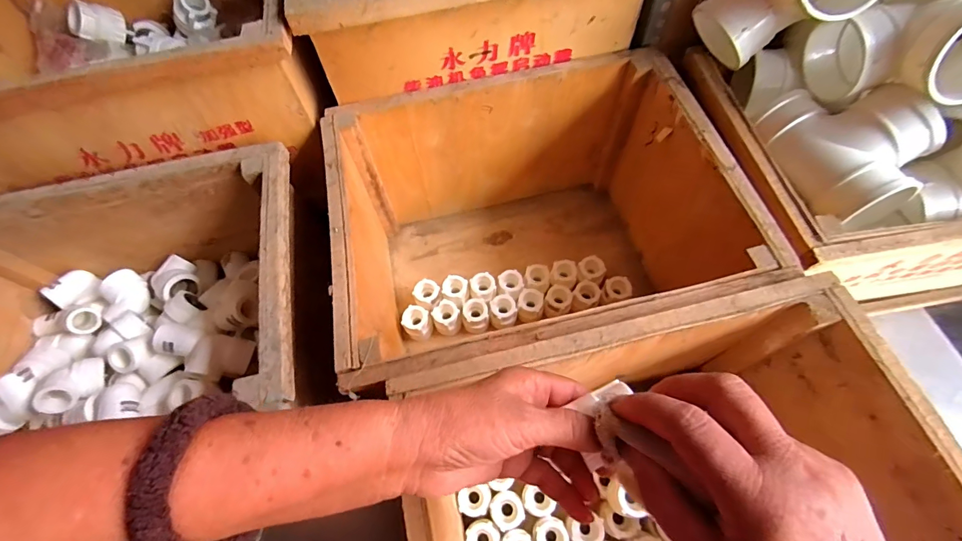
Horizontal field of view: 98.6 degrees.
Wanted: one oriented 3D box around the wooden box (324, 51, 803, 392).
[{"bbox_3d":[0.058,-0.036,0.546,0.420,0.251,0.337,-11,62,-4],"label":"wooden box"}]

